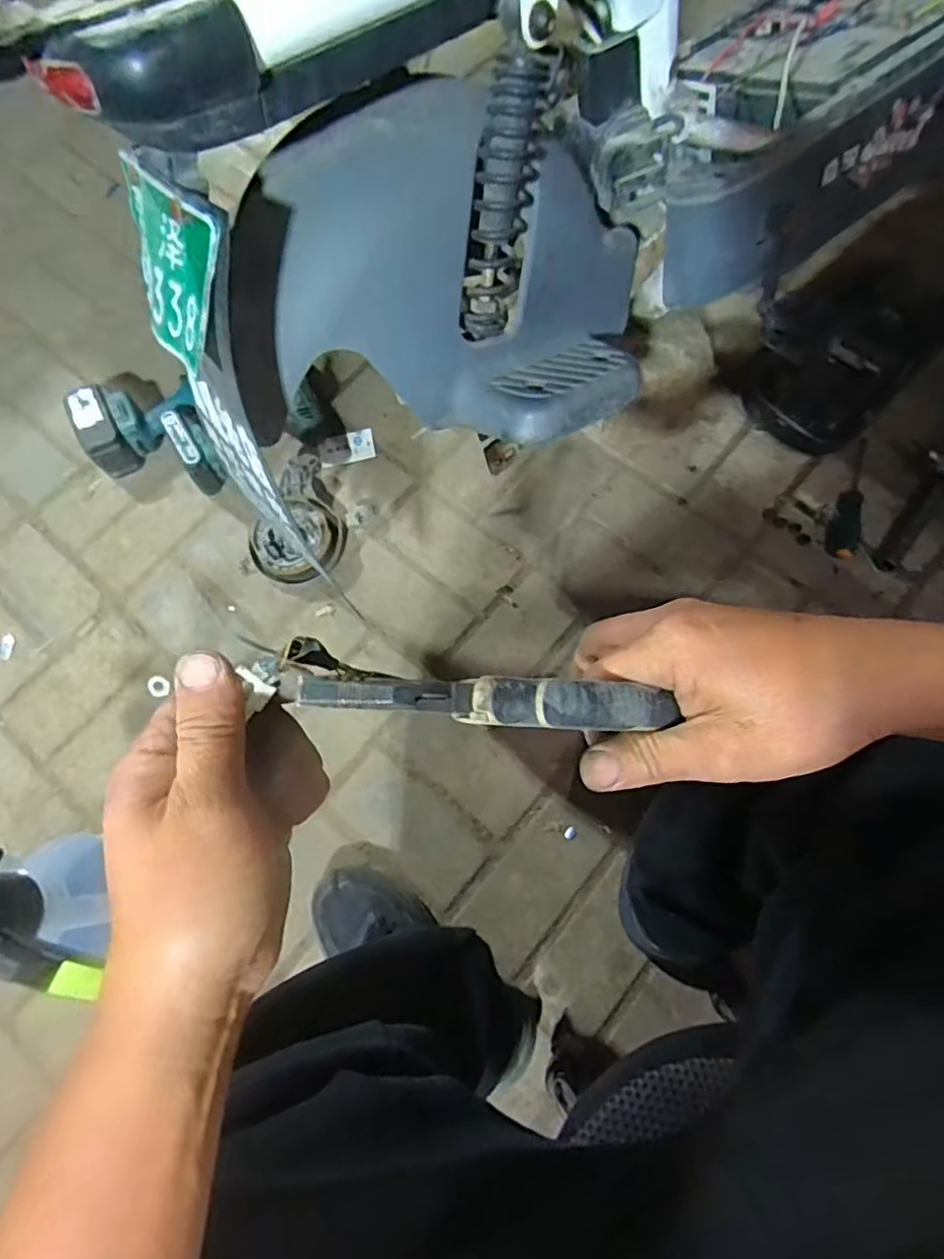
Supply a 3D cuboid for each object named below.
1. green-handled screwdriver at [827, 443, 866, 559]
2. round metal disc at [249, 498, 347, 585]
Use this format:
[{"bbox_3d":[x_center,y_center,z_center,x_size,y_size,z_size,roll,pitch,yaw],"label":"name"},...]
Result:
[{"bbox_3d":[0.501,-0.171,0.840,0.036,0.027,0.170,15,74,6],"label":"green-handled screwdriver"},{"bbox_3d":[-0.233,-0.117,0.846,0.112,0.038,0.115,0,73,1],"label":"round metal disc"}]

